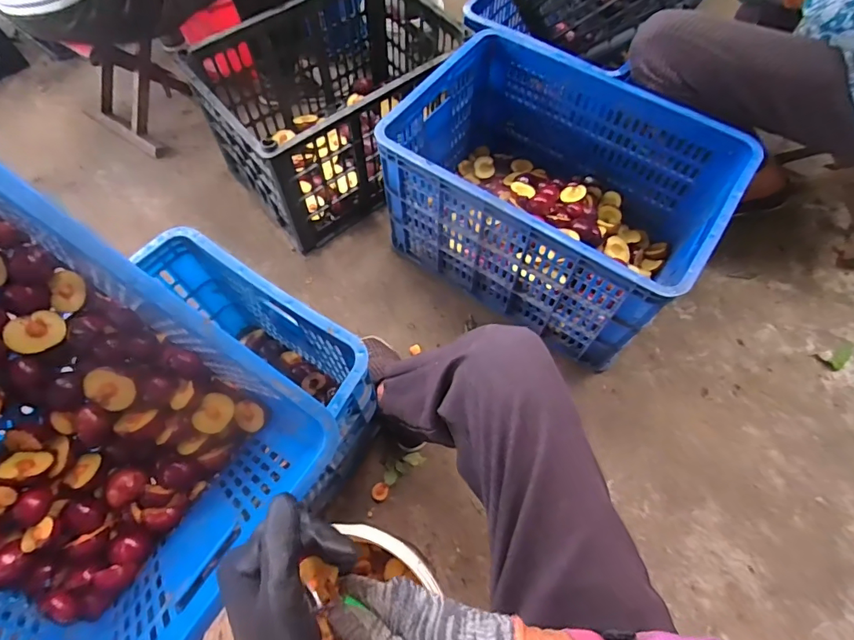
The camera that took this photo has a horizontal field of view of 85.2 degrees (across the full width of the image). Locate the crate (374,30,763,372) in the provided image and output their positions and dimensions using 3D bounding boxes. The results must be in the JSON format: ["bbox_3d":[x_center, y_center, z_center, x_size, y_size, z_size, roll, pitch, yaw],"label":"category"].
[{"bbox_3d":[0.231,-0.236,0.889,0.531,0.305,0.374,34,69,14],"label":"crate"}]

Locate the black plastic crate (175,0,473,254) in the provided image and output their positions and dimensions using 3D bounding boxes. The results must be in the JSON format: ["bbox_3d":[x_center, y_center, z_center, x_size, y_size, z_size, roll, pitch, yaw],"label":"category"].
[{"bbox_3d":[-0.194,-0.462,1.012,0.486,0.280,0.345,-38,71,-17],"label":"black plastic crate"}]

